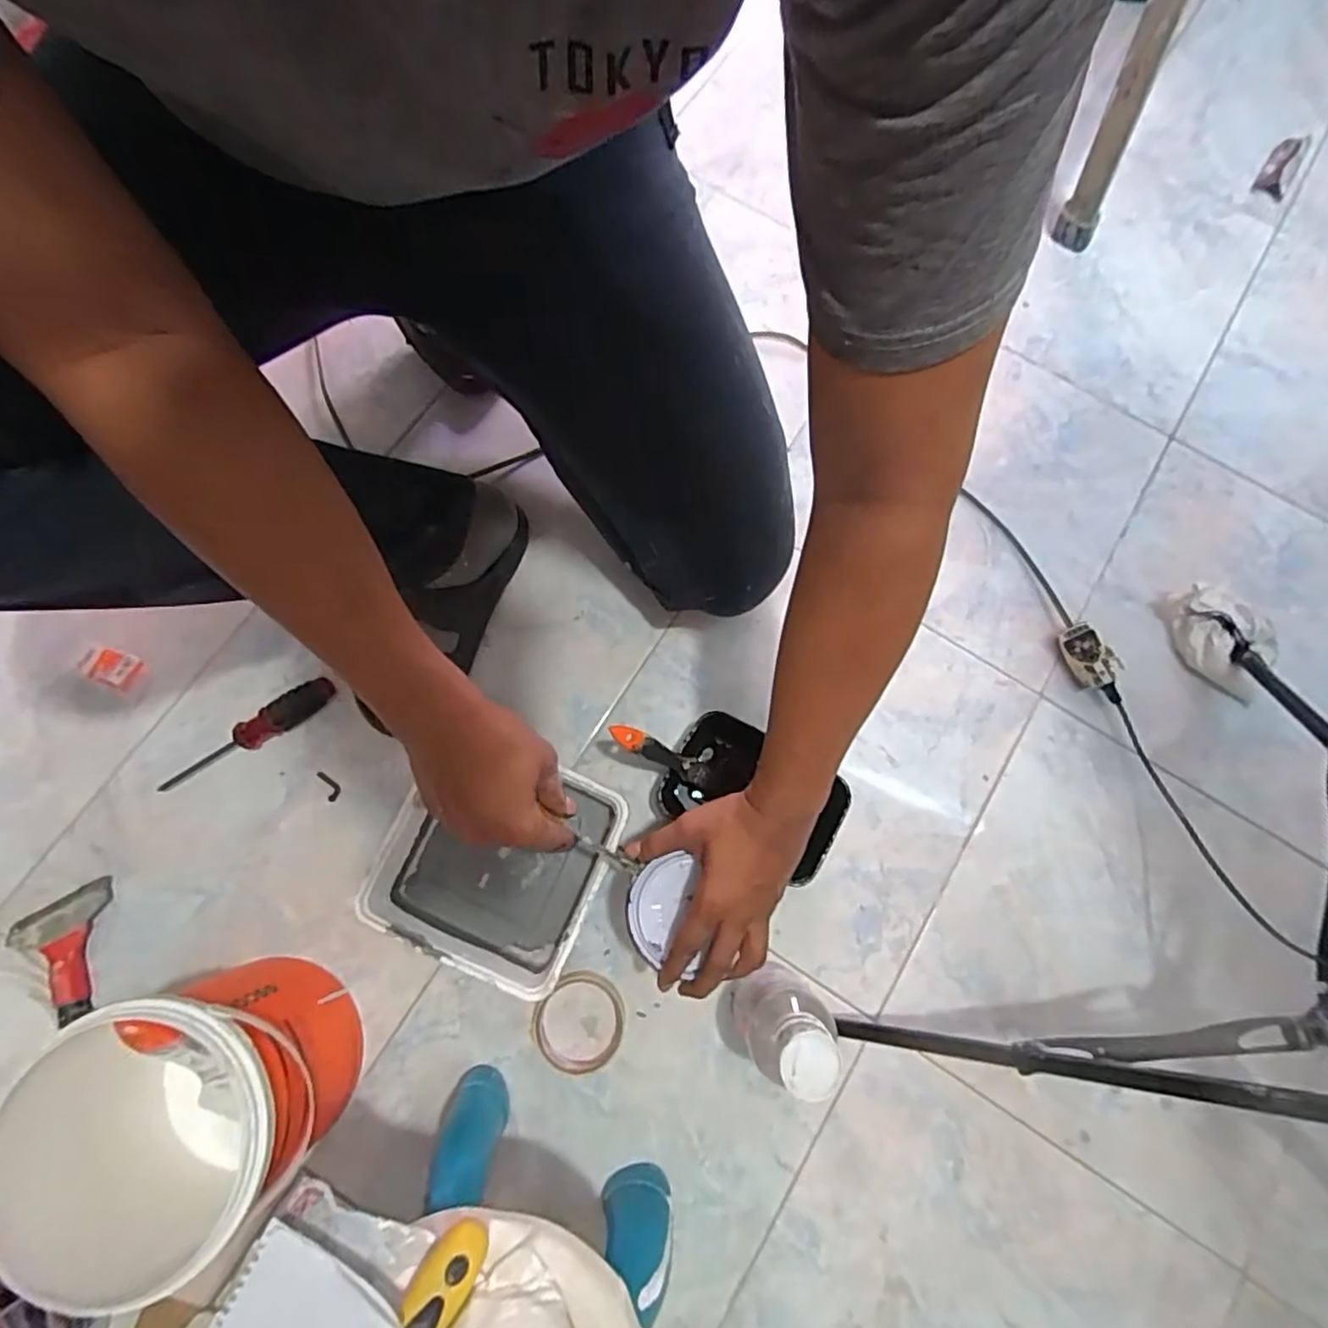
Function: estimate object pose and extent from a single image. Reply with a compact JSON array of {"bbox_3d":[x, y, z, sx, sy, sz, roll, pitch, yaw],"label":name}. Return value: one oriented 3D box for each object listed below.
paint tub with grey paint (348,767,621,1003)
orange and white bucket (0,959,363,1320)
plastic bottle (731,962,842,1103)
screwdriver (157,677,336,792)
[{"bbox_3d":[-0.160,0.190,0.629,0.196,0.070,0.188,20,77,3],"label":"paint tub with grey paint"},{"bbox_3d":[-0.370,0.348,0.521,0.181,0.193,0.176,0,76,-2],"label":"orange and white bucket"},{"bbox_3d":[0.100,0.306,0.556,0.074,0.172,0.065,-22,78,-7],"label":"plastic bottle"},{"bbox_3d":[-0.429,0.078,0.664,0.195,0.037,0.033,-34,79,-9],"label":"screwdriver"}]

